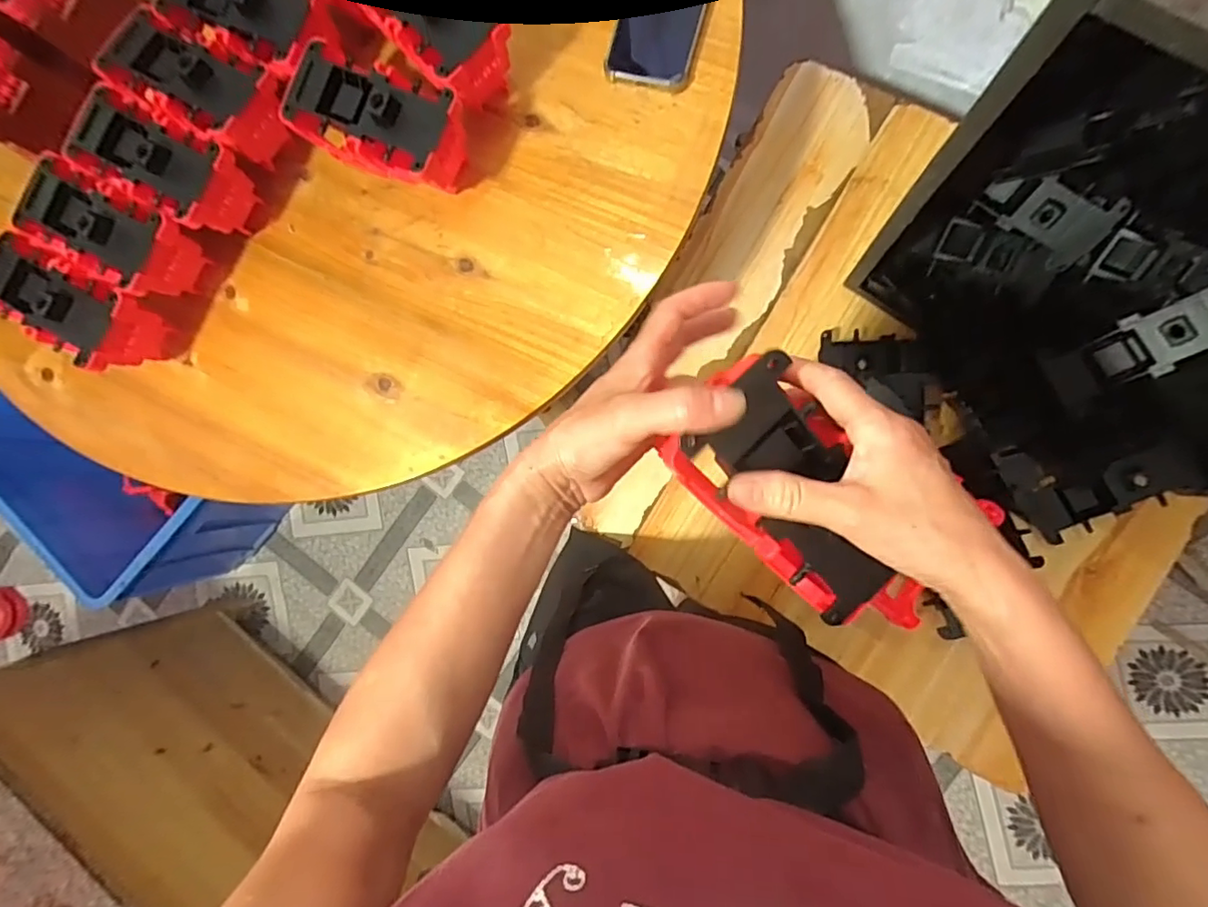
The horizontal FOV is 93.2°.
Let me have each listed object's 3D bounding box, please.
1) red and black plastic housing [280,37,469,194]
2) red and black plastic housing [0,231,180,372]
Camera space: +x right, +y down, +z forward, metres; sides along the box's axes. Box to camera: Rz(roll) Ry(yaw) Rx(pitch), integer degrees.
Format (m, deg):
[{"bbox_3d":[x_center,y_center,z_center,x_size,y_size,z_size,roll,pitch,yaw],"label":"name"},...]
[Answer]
[{"bbox_3d":[-0.205,-0.303,0.540,0.156,0.100,0.089,28,91,8],"label":"red and black plastic housing"},{"bbox_3d":[-0.533,-0.149,0.579,0.171,0.093,0.078,27,91,8],"label":"red and black plastic housing"}]

